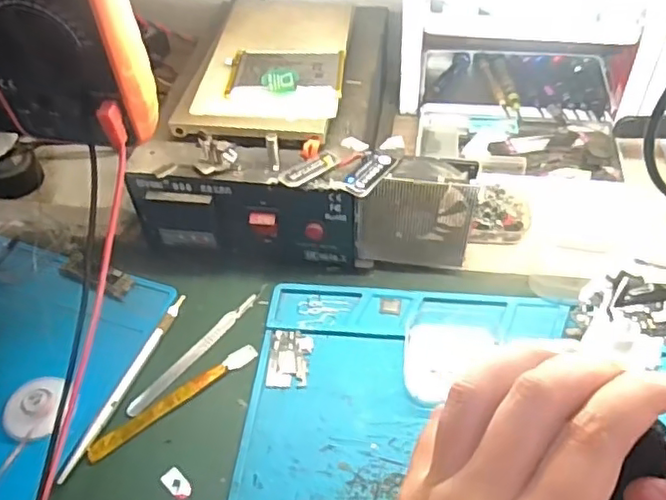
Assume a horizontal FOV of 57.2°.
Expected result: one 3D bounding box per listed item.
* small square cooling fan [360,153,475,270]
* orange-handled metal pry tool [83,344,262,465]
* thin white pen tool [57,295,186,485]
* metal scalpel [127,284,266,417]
[{"bbox_3d":[0.060,-0.025,0.445,0.082,0.085,0.034,4,50,7],"label":"small square cooling fan"},{"bbox_3d":[-0.103,0.096,0.398,0.120,0.004,0.013,-32,54,-21],"label":"orange-handled metal pry tool"},{"bbox_3d":[-0.136,0.085,0.408,0.008,0.006,0.146,13,51,14],"label":"thin white pen tool"},{"bbox_3d":[-0.092,0.067,0.428,0.011,0.006,0.128,28,56,25],"label":"metal scalpel"}]

